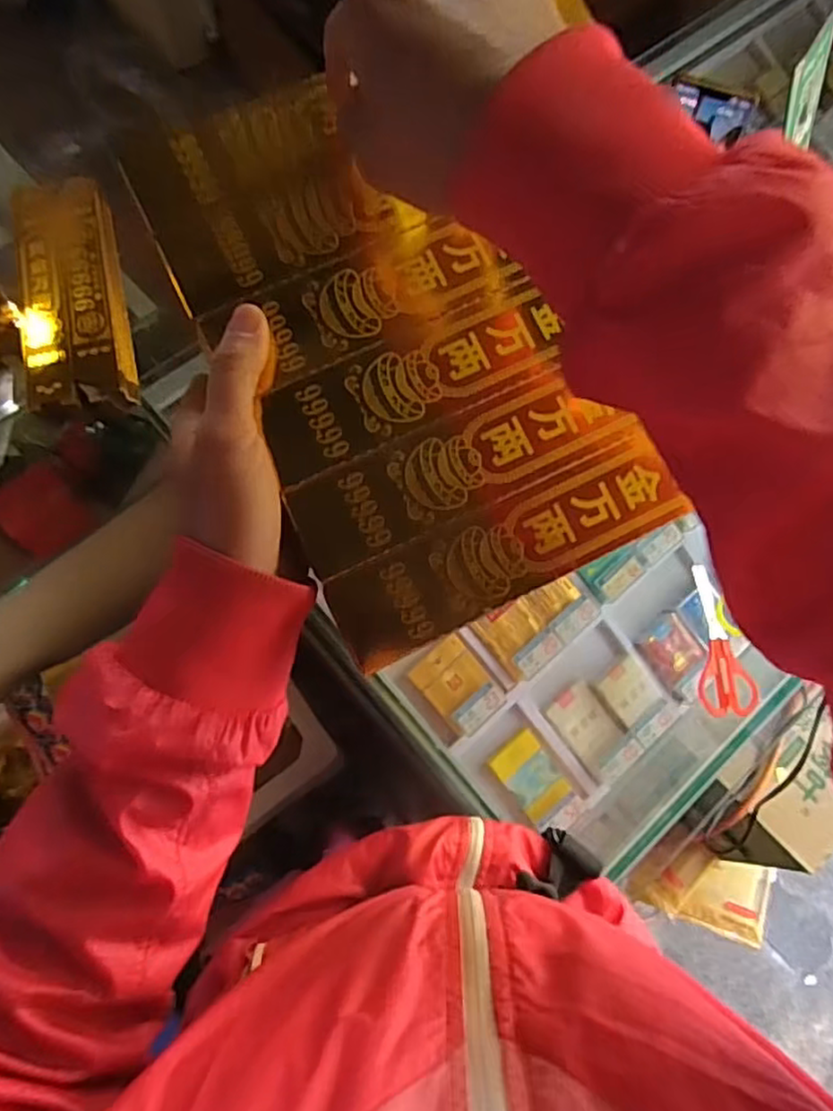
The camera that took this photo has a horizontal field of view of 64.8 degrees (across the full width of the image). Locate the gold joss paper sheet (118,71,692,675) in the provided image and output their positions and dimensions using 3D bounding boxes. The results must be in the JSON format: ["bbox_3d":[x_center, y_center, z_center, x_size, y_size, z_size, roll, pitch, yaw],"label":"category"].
[{"bbox_3d":[-0.009,-0.092,0.290,0.149,0.009,0.244,-27,87,-7],"label":"gold joss paper sheet"}]

